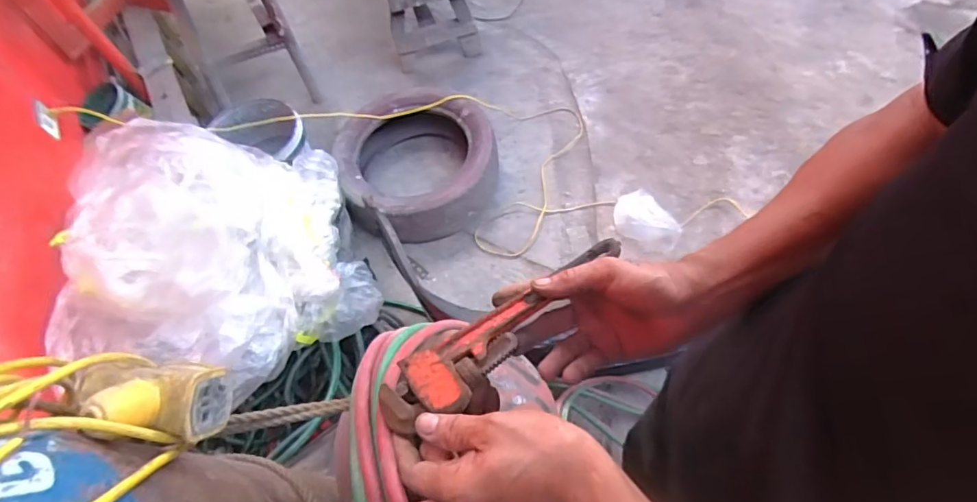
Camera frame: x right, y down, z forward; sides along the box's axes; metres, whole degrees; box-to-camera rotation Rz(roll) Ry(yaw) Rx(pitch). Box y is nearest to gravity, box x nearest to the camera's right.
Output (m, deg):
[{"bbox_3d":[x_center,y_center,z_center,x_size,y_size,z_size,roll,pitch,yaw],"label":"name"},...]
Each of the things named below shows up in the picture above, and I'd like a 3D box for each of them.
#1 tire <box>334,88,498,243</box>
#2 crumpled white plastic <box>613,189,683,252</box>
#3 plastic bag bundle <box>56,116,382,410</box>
[{"bbox_3d":[-0.227,-0.294,1.667,0.499,0.202,0.515,-2,60,4],"label":"tire"},{"bbox_3d":[0.493,-0.105,1.528,0.216,0.098,0.158,29,66,20],"label":"crumpled white plastic"},{"bbox_3d":[-0.606,0.005,1.174,0.530,0.417,0.626,-17,60,-5],"label":"plastic bag bundle"}]

